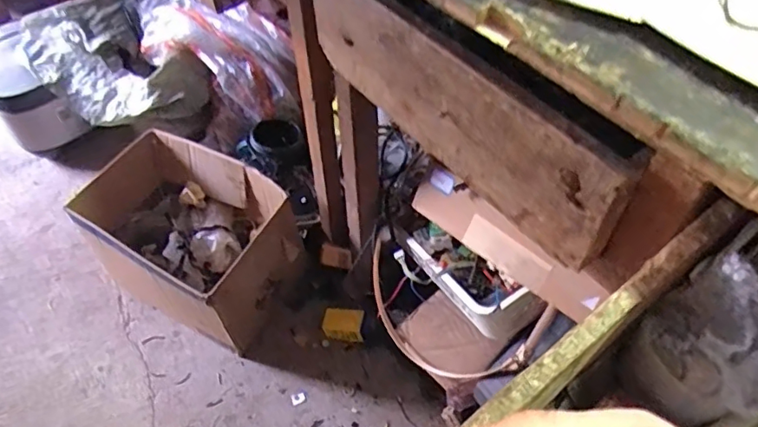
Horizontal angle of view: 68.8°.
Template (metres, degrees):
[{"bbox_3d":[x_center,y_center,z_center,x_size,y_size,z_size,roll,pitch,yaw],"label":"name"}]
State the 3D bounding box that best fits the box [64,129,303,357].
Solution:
[{"bbox_3d":[-0.393,0.041,1.142,0.451,0.243,0.270,22,57,16],"label":"box"}]

